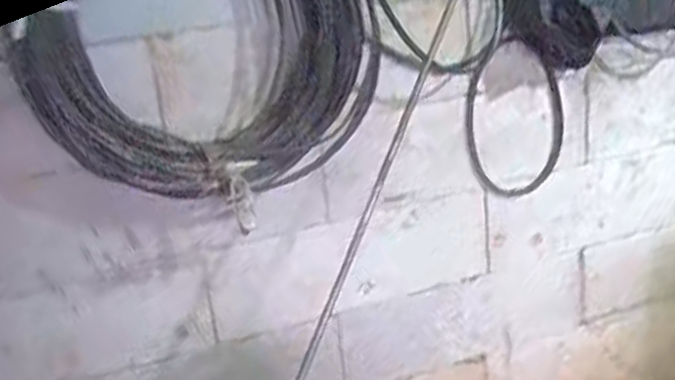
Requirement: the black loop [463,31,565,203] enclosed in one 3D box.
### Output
[{"bbox_3d":[0.363,-0.139,1.476,0.229,0.339,0.017,-27,29,-10],"label":"black loop"}]

